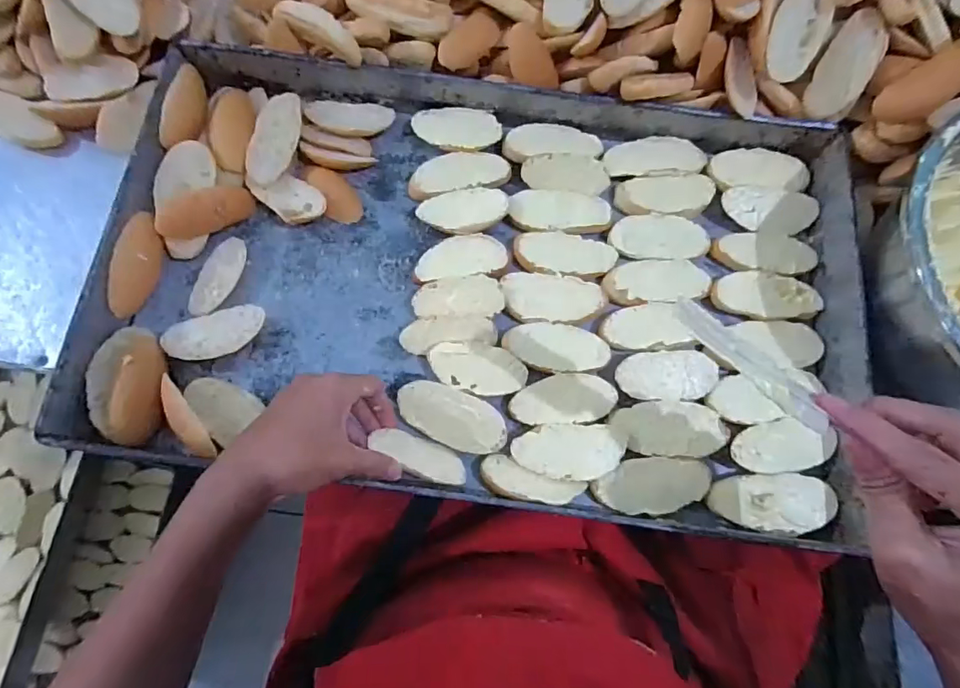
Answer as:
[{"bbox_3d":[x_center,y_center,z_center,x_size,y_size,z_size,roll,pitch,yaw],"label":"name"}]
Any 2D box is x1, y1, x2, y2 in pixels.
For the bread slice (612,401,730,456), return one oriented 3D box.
[{"bbox_3d":[0.155,0.069,0.415,0.091,0.008,0.044,3,75,-1],"label":"bread slice"}]

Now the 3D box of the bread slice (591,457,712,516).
[{"bbox_3d":[0.138,0.112,0.404,0.092,0.006,0.042,0,75,-1],"label":"bread slice"}]

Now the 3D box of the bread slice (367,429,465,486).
[{"bbox_3d":[-0.047,0.092,0.404,0.074,0.010,0.033,25,39,8],"label":"bread slice"}]

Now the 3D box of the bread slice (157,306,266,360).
[{"bbox_3d":[-0.225,-0.009,0.437,0.083,0.017,0.039,-22,76,-7],"label":"bread slice"}]

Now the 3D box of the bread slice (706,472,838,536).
[{"bbox_3d":[0.229,0.124,0.397,0.090,0.012,0.045,5,75,0],"label":"bread slice"}]

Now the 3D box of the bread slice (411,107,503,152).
[{"bbox_3d":[-0.022,-0.203,0.482,0.082,0.013,0.039,6,75,0],"label":"bread slice"}]

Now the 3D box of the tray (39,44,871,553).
[{"bbox_3d":[0.003,-0.056,0.435,0.601,0.056,0.357,7,75,0],"label":"tray"}]

